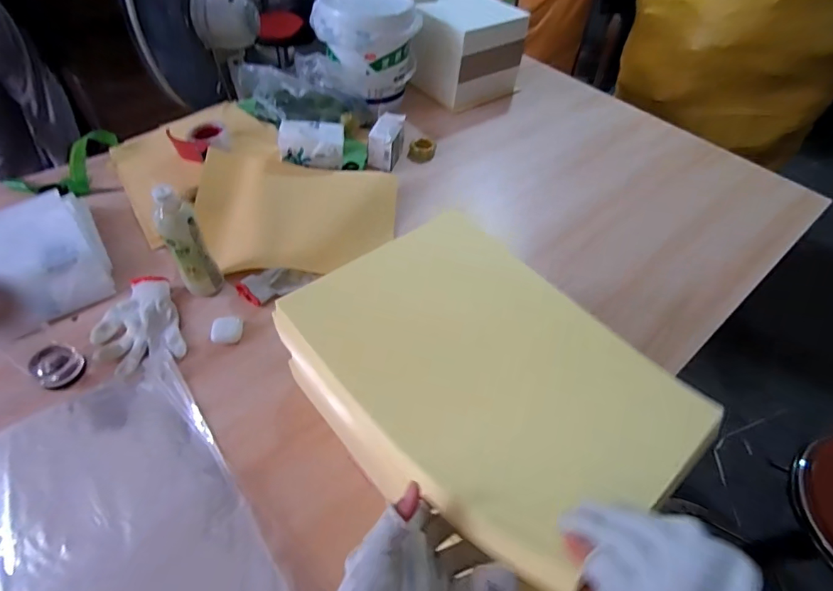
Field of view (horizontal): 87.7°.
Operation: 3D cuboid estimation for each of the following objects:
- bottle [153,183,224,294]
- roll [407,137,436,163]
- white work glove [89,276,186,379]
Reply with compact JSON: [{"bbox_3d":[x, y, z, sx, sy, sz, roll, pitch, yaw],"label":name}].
[{"bbox_3d":[-0.392,-0.089,0.740,0.062,0.207,0.059,2,52,-3],"label":"bottle"},{"bbox_3d":[0.015,-0.382,1.141,0.069,0.033,0.069,2,51,-3],"label":"roll"},{"bbox_3d":[-0.486,0.049,0.751,0.127,0.026,0.183,-19,55,-19],"label":"white work glove"}]

